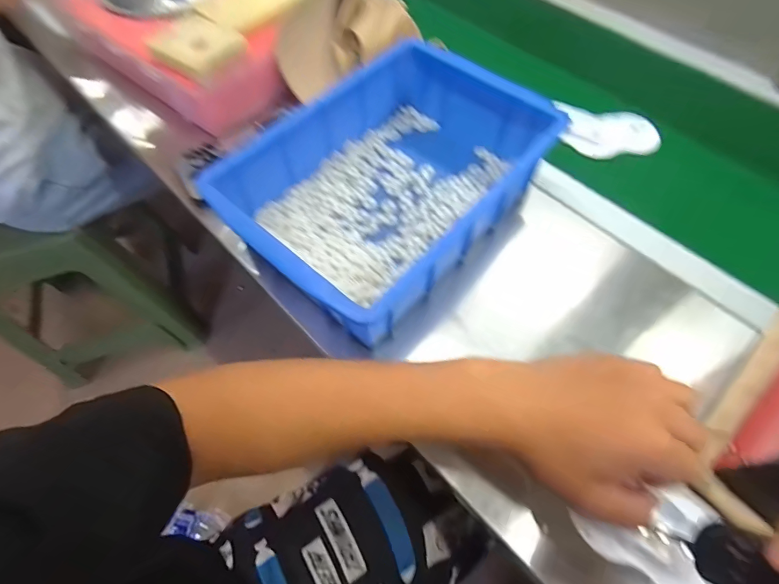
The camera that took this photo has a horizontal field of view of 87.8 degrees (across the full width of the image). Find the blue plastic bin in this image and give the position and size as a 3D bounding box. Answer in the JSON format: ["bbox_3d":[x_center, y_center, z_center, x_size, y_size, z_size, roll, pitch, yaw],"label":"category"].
[{"bbox_3d":[0.009,-0.111,0.397,0.209,0.087,0.292,37,68,18],"label":"blue plastic bin"}]

